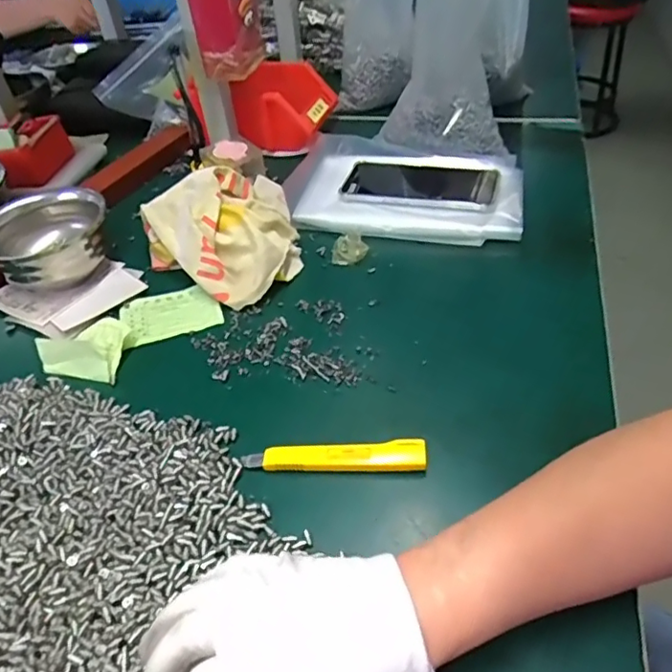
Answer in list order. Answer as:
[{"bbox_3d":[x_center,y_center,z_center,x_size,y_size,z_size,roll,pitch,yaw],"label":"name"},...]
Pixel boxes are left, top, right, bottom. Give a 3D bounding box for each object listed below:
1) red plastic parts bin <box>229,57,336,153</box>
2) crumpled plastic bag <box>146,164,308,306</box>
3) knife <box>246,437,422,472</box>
[{"bbox_3d":[-0.065,-0.304,0.750,0.112,0.075,0.111,3,44,9],"label":"red plastic parts bin"},{"bbox_3d":[-0.100,-0.109,0.562,0.153,0.070,0.157,-25,47,-20],"label":"crumpled plastic bag"},{"bbox_3d":[-0.001,0.085,0.395,0.126,0.012,0.021,-3,43,3],"label":"knife"}]

